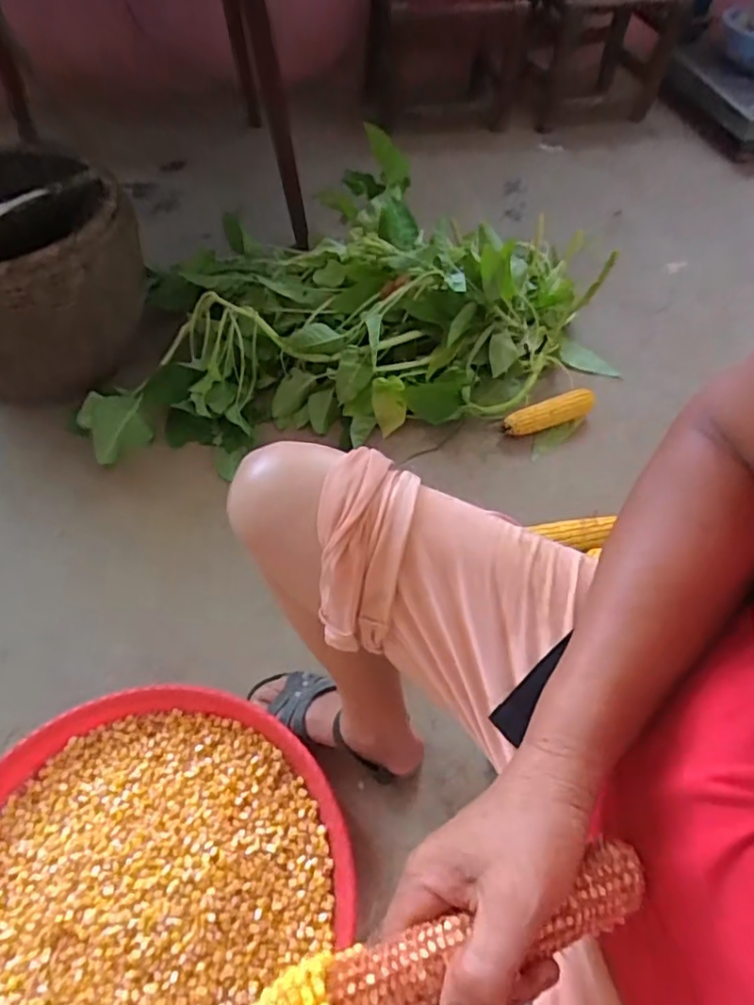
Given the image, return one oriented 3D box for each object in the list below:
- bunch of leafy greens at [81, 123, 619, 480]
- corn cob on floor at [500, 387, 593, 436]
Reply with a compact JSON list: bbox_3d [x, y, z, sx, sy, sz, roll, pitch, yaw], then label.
[{"bbox_3d":[-0.055,-0.374,1.139,0.934,0.215,0.496,-12,57,-10],"label":"bunch of leafy greens"},{"bbox_3d":[0.318,-0.169,1.105,0.197,0.036,0.049,-19,58,-15],"label":"corn cob on floor"}]

